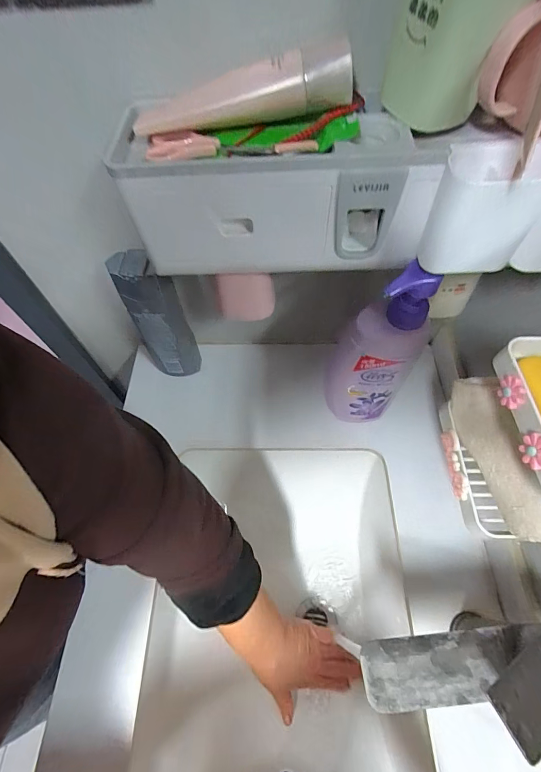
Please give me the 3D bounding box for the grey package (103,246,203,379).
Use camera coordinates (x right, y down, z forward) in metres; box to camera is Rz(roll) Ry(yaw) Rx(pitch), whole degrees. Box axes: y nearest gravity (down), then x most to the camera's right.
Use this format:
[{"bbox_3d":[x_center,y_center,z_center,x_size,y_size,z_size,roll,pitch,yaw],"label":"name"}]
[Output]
[{"bbox_3d":[-0.143,-0.078,0.457,0.065,0.206,0.034,21,63,13],"label":"grey package"}]

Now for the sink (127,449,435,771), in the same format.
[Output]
[{"bbox_3d":[0.021,0.311,0.447,0.340,0.142,0.429,0,60,1],"label":"sink"}]

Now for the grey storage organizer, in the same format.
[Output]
[{"bbox_3d":[0.006,-0.146,0.290,0.238,0.111,0.058,4,61,4],"label":"grey storage organizer"}]

